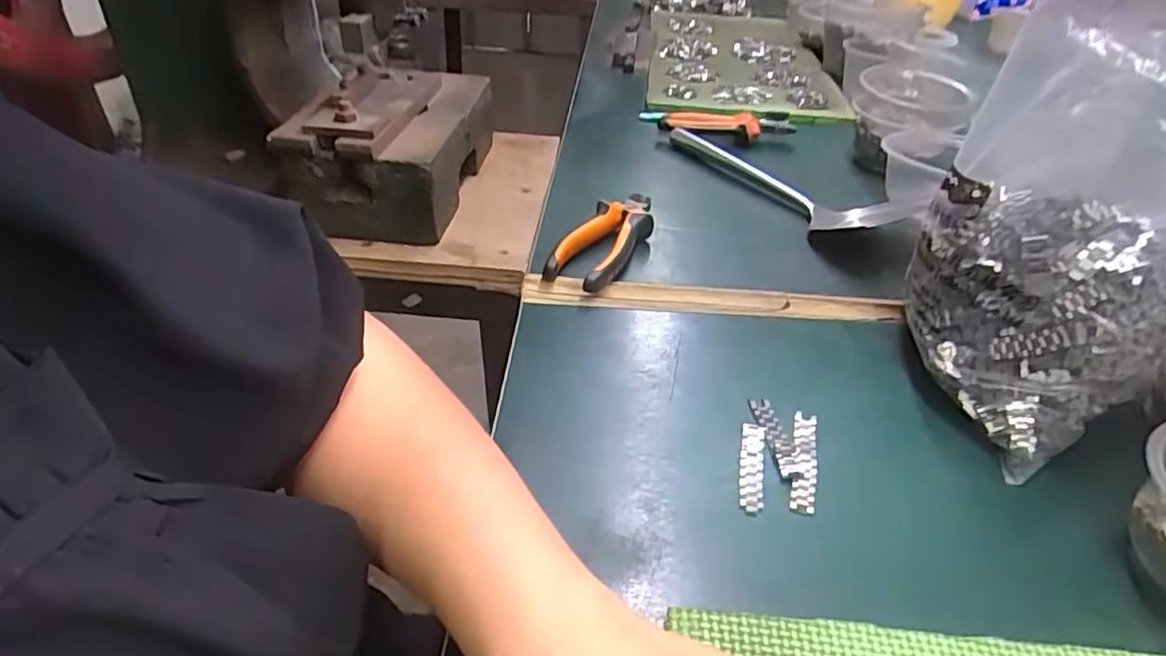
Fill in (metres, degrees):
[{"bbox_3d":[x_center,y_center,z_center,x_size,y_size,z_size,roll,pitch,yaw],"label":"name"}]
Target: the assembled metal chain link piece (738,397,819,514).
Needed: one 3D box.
[{"bbox_3d":[0.114,0.073,0.383,0.043,0.004,0.082,10,38,10],"label":"assembled metal chain link piece"}]

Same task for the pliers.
[{"bbox_3d":[0.024,-0.077,0.550,0.051,0.029,0.146,17,39,18],"label":"pliers"}]

